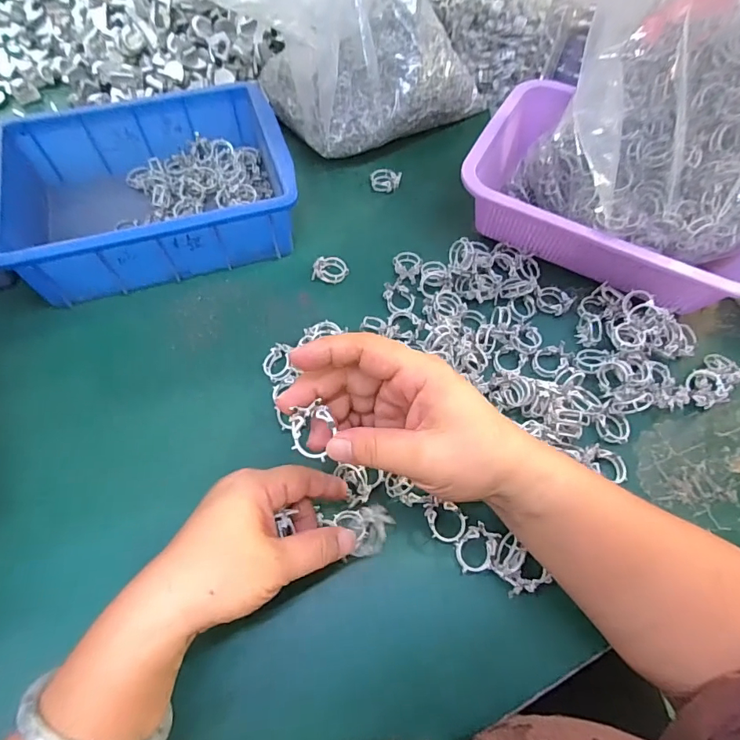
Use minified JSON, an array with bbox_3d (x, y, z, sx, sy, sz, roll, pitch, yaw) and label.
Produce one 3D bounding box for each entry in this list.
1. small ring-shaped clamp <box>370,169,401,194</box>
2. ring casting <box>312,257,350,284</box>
[{"bbox_3d":[0.016,-0.202,0.478,0.032,0.012,0.025,15,63,4],"label":"small ring-shaped clamp"},{"bbox_3d":[-0.037,-0.094,0.422,0.033,0.011,0.026,6,63,-1],"label":"ring casting"}]

